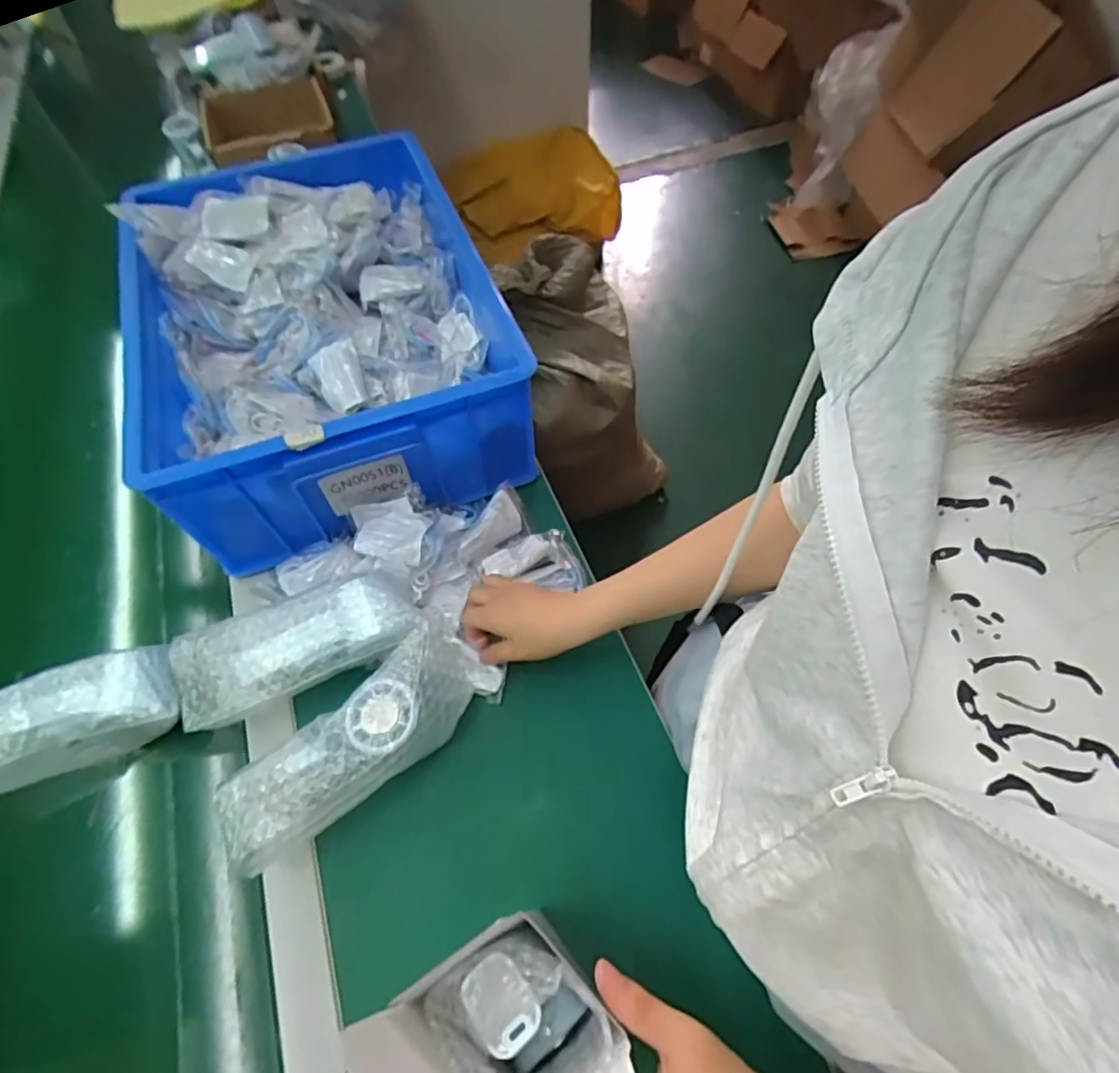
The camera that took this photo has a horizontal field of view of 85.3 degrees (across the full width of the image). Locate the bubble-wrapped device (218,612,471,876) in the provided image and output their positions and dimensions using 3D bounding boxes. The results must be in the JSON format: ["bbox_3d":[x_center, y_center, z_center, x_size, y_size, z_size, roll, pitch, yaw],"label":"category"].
[{"bbox_3d":[-0.157,0.160,0.481,0.090,0.060,0.223,37,68,24],"label":"bubble-wrapped device"}]

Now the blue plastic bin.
[{"bbox_3d":[-0.249,-0.224,0.662,0.339,0.160,0.437,-21,59,-8],"label":"blue plastic bin"}]

